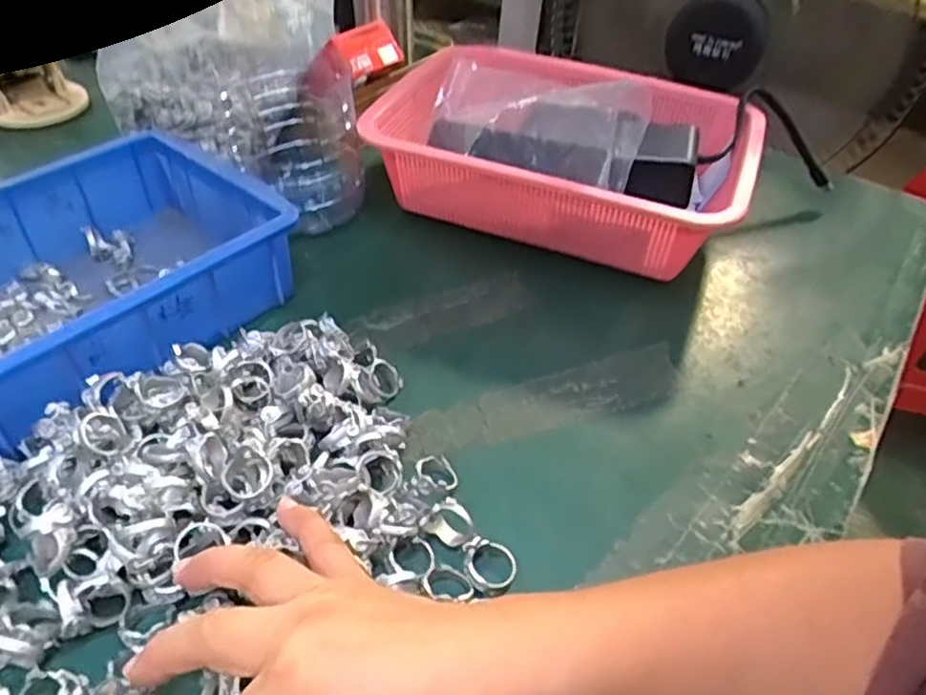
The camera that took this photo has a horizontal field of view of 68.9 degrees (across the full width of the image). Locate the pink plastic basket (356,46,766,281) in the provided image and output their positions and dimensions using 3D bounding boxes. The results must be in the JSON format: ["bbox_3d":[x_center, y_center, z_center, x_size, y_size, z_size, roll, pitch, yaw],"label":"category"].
[{"bbox_3d":[0.084,-0.164,0.575,0.297,0.106,0.197,19,45,13],"label":"pink plastic basket"}]

